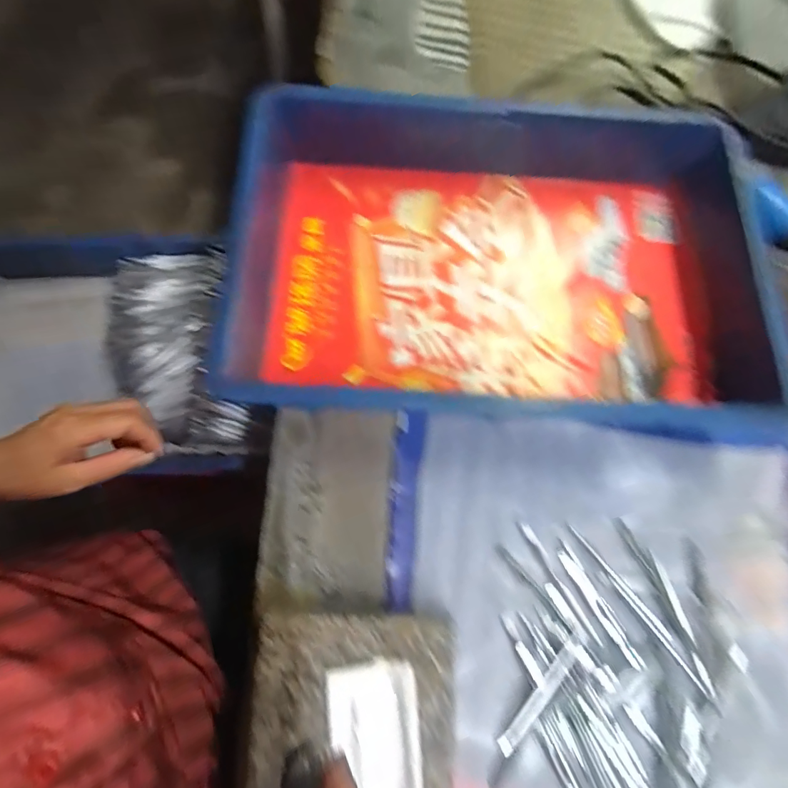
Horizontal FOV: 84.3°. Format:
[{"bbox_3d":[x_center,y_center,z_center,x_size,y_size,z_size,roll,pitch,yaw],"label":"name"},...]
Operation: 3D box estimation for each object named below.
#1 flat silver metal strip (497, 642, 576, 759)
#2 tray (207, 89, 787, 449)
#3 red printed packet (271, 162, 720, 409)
[{"bbox_3d":[0.105,0.220,0.315,0.011,0.007,0.086,40,76,10],"label":"flat silver metal strip"},{"bbox_3d":[0.107,-0.111,0.380,0.457,0.079,0.274,3,73,-1],"label":"tray"},{"bbox_3d":[0.084,-0.110,0.412,0.382,0.010,0.234,3,73,-1],"label":"red printed packet"}]

